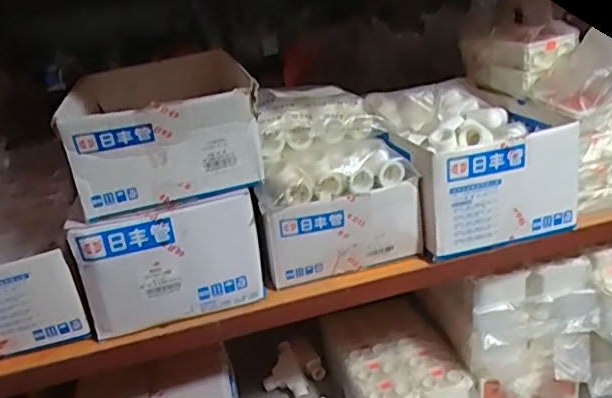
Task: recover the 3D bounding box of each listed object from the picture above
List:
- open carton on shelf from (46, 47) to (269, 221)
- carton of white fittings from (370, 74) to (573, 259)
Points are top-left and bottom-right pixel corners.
[{"bbox_3d":[-0.173,-0.088,0.709,0.198,0.126,0.268,-10,22,-11],"label":"open carton on shelf"},{"bbox_3d":[0.228,-0.060,0.845,0.235,0.161,0.276,-8,22,-5],"label":"carton of white fittings"}]

